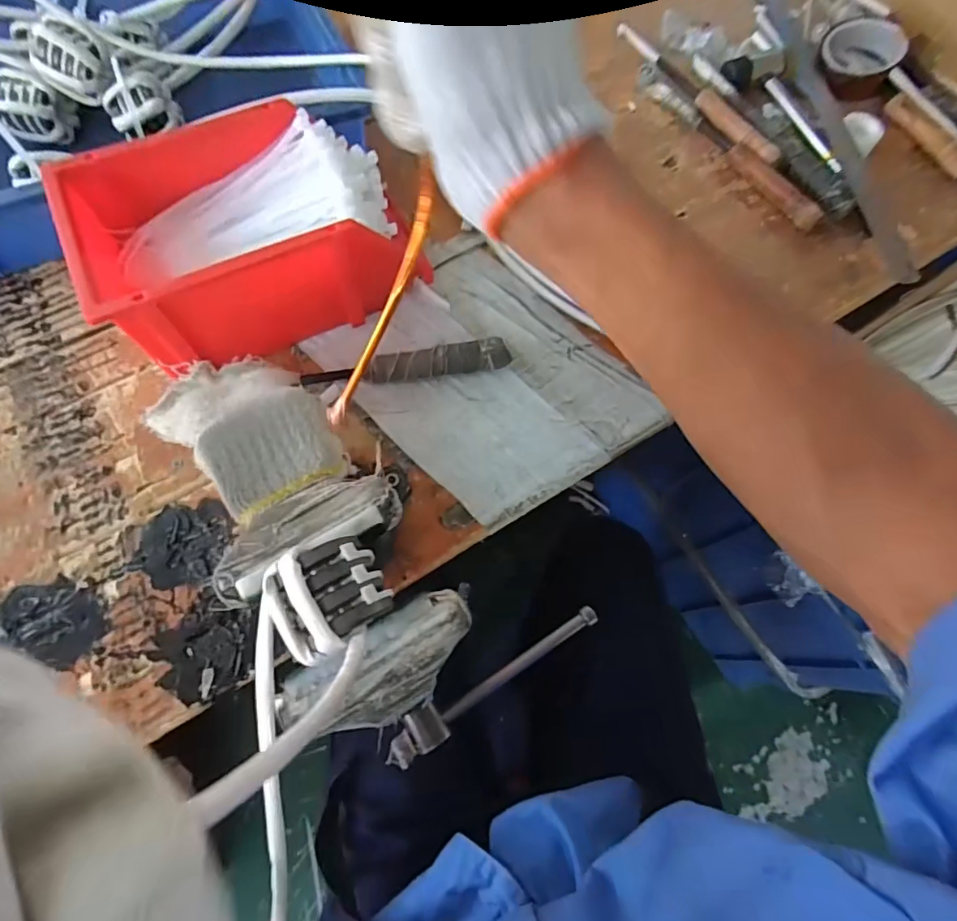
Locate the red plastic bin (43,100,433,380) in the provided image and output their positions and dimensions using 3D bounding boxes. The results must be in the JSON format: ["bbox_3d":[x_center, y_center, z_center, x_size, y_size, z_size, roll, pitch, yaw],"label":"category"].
[{"bbox_3d":[-0.188,-0.185,0.444,0.238,0.114,0.167,-28,73,-12],"label":"red plastic bin"}]

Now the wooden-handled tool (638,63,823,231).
[{"bbox_3d":[0.273,-0.352,0.580,0.025,0.020,0.271,-31,73,-13],"label":"wooden-handled tool"}]

